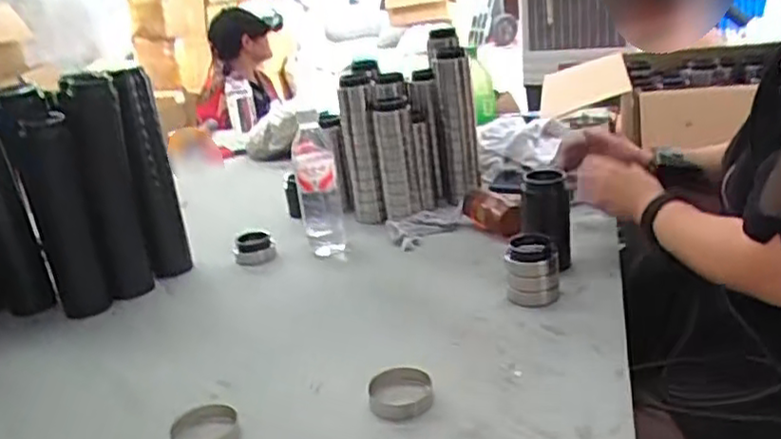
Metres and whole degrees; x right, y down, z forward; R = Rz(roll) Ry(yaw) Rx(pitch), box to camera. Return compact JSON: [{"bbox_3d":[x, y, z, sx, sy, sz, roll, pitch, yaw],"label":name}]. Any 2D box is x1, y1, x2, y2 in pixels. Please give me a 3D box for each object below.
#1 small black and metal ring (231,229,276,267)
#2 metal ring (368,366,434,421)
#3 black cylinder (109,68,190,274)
[{"bbox_3d":[-0.218,0.047,1.104,0.068,0.036,0.074,-7,20,2],"label":"small black and metal ring"},{"bbox_3d":[0.011,0.178,0.708,0.065,0.017,0.067,-5,19,1],"label":"metal ring"},{"bbox_3d":[-0.358,-0.060,1.044,0.060,0.312,0.056,-15,21,-18],"label":"black cylinder"}]

